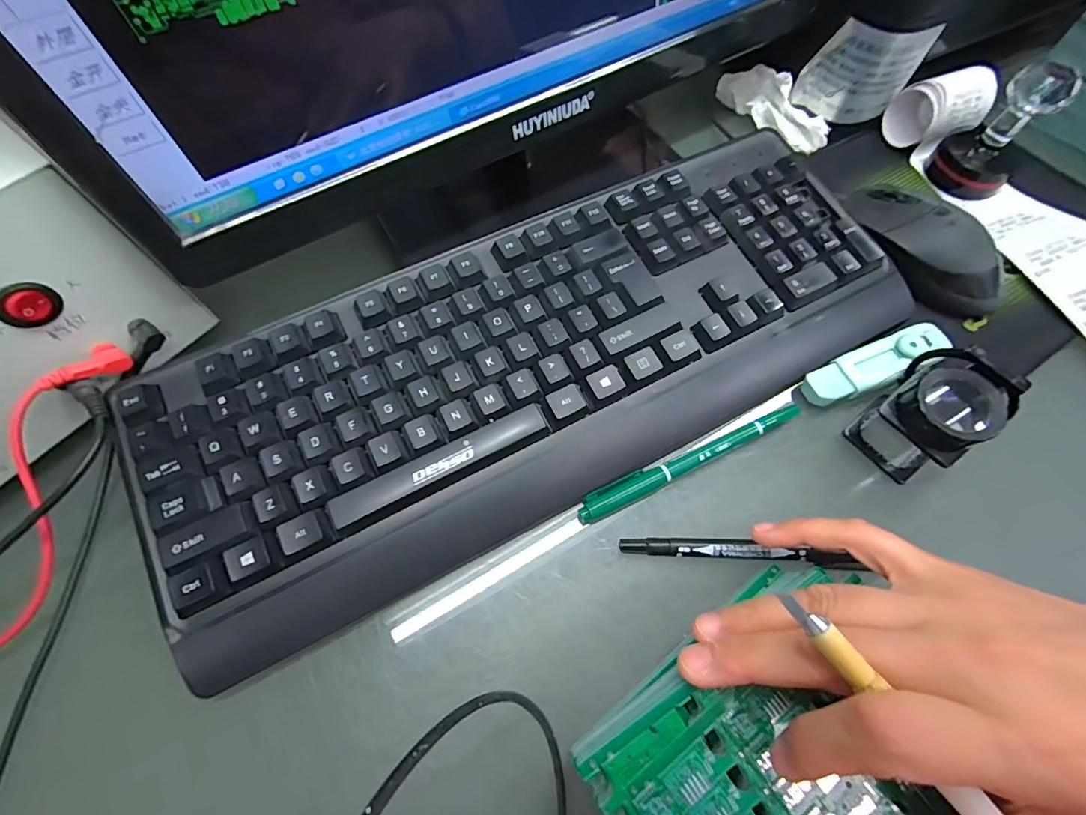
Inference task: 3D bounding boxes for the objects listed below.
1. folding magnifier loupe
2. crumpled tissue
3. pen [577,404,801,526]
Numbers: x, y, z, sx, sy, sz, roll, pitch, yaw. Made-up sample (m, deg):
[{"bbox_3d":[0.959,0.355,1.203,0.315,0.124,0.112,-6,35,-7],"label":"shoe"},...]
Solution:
[{"bbox_3d":[0.203,0.001,0.240,0.054,0.054,0.049,-27,68,-12],"label":"folding magnifier loupe"},{"bbox_3d":[0.186,-0.242,0.367,0.029,0.033,0.097,-33,70,-14],"label":"crumpled tissue"},{"bbox_3d":[0.081,0.028,0.255,0.139,0.010,0.015,-25,68,-11],"label":"pen"}]

